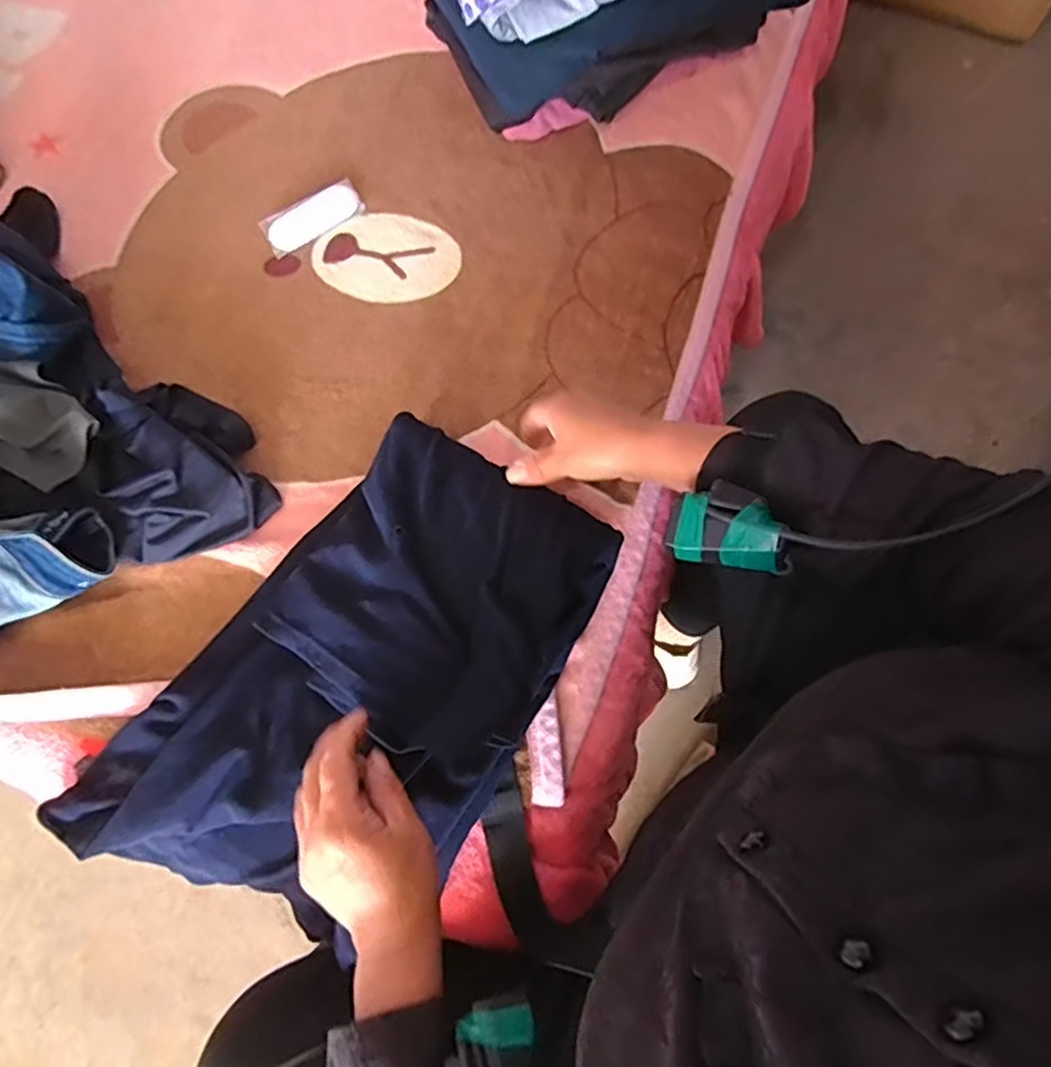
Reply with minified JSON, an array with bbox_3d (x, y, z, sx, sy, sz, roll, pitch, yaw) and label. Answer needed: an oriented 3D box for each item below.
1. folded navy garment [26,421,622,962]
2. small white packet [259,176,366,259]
[{"bbox_3d":[-0.121,0.110,0.483,0.232,0.083,0.393,37,79,9],"label":"folded navy garment"},{"bbox_3d":[-0.211,-0.316,0.669,0.101,0.004,0.052,-35,75,-8],"label":"small white packet"}]

